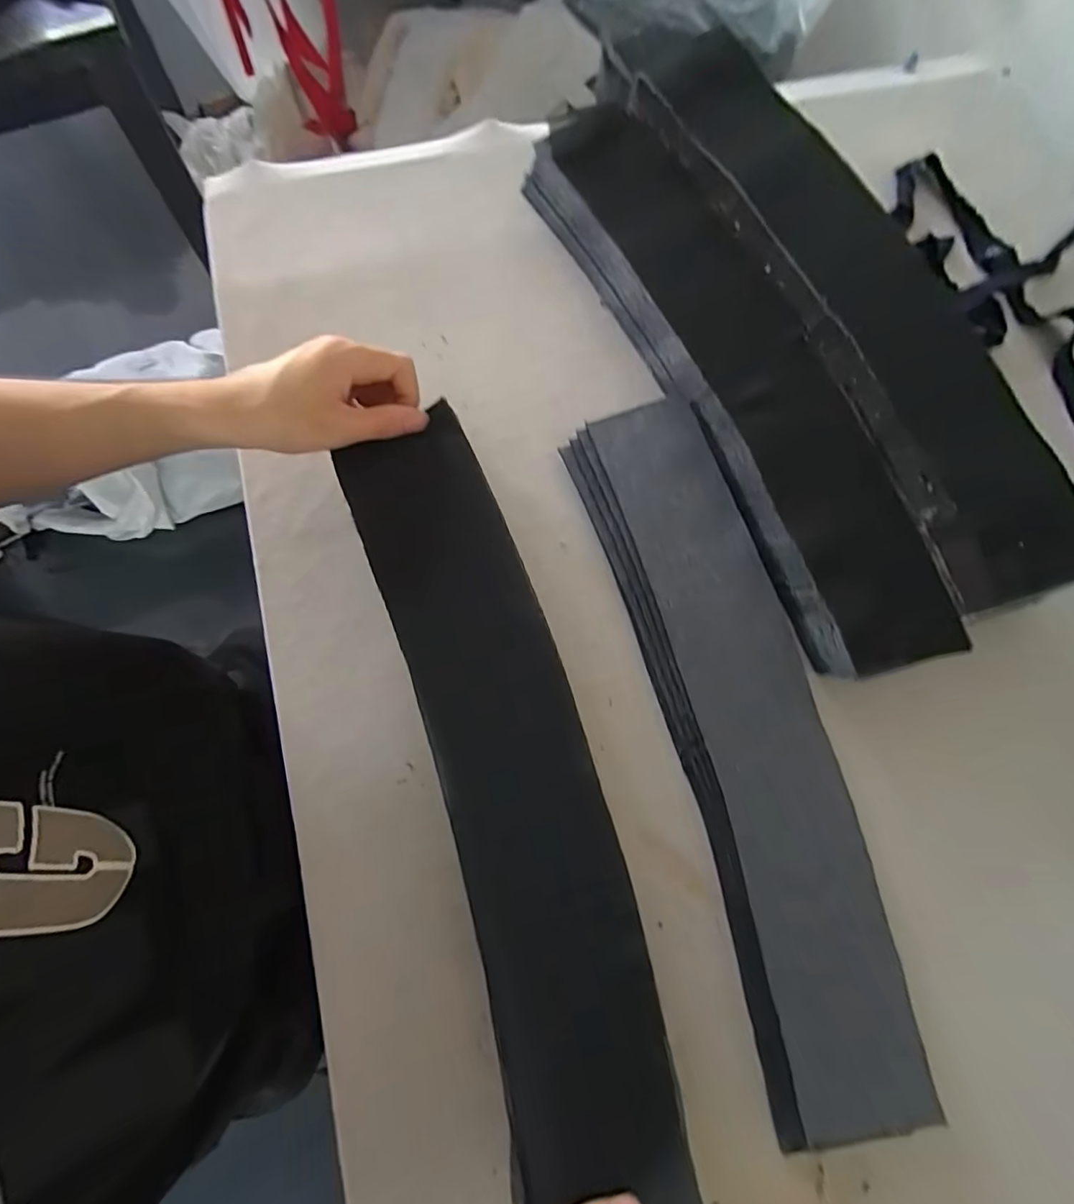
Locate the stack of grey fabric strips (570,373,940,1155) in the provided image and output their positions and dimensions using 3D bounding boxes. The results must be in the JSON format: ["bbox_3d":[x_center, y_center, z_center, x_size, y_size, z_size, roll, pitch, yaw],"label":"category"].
[{"bbox_3d":[0.144,0.092,0.383,0.102,0.034,0.500,-16,79,-4],"label":"stack of grey fabric strips"}]

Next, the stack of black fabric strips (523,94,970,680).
[{"bbox_3d":[0.161,-0.180,0.421,0.113,0.063,0.485,-26,80,-6],"label":"stack of black fabric strips"}]

